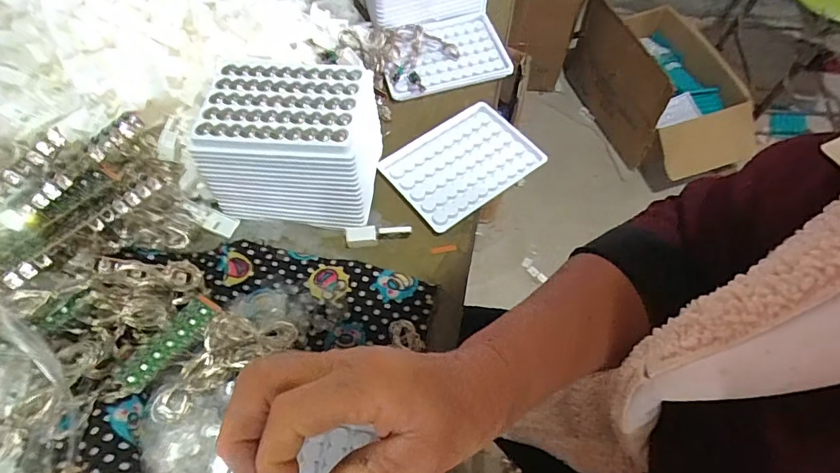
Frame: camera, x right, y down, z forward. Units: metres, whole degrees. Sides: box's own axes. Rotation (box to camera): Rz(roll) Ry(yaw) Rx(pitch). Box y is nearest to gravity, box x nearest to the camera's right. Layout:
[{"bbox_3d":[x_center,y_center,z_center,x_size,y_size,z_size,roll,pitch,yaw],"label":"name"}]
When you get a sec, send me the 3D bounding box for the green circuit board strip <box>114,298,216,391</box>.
[{"bbox_3d":[-0.172,0.073,0.326,0.021,0.004,0.070,33,59,10],"label":"green circuit board strip"}]

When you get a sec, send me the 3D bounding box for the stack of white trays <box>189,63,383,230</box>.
[{"bbox_3d":[-0.101,-0.077,0.398,0.135,0.081,0.104,9,61,6],"label":"stack of white trays"}]

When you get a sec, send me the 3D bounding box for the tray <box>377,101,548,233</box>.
[{"bbox_3d":[0.039,-0.071,0.446,0.127,0.005,0.093,-34,66,-16],"label":"tray"}]

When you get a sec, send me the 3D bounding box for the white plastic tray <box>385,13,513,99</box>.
[{"bbox_3d":[0.023,-0.197,0.508,0.131,0.020,0.093,-16,62,-8],"label":"white plastic tray"}]

